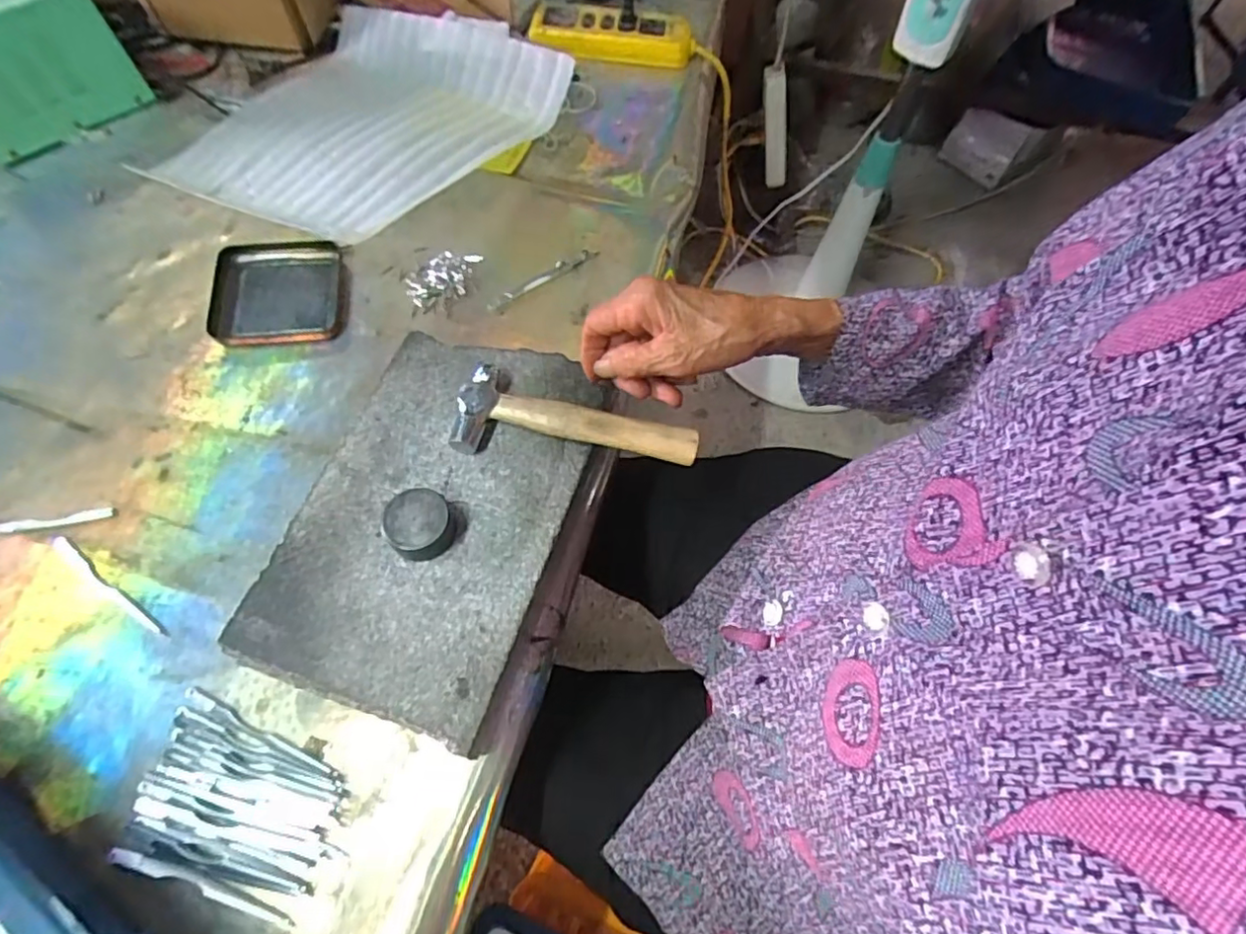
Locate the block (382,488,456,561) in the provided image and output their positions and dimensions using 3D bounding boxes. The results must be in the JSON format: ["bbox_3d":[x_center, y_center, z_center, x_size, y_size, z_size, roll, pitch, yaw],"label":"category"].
[{"bbox_3d":[-0.118,0.033,0.357,0.037,0.022,0.035,1,64,-2],"label":"block"}]

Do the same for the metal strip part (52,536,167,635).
[{"bbox_3d":[-0.332,0.077,0.392,0.106,0.004,0.009,32,66,16],"label":"metal strip part"}]

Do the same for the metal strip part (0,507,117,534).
[{"bbox_3d":[-0.394,0.037,0.421,0.081,0.004,0.010,-8,62,-4],"label":"metal strip part"}]

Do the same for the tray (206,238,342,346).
[{"bbox_3d":[-0.288,-0.145,0.509,0.100,0.012,0.105,-9,64,-6],"label":"tray"}]

